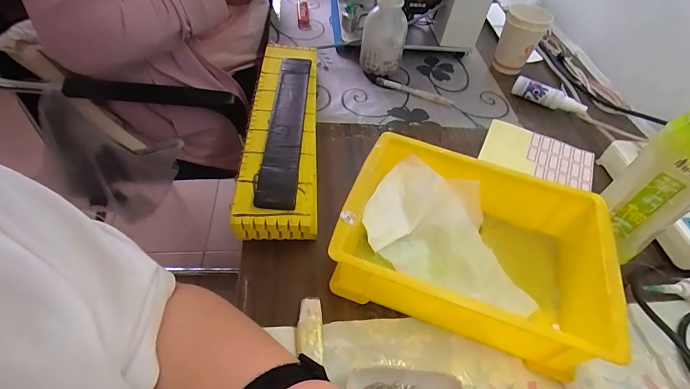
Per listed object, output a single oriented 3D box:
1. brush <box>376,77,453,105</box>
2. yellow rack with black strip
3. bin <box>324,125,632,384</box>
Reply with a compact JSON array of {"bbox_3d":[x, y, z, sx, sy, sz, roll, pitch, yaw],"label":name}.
[{"bbox_3d":[0.110,-0.168,0.594,0.128,0.012,0.017,23,51,13],"label":"brush"},{"bbox_3d":[-0.082,-0.093,0.488,0.088,0.053,0.350,1,50,-6],"label":"yellow rack with black strip"},{"bbox_3d":[0.122,0.048,0.369,0.238,0.077,0.170,19,51,10],"label":"bin"}]

